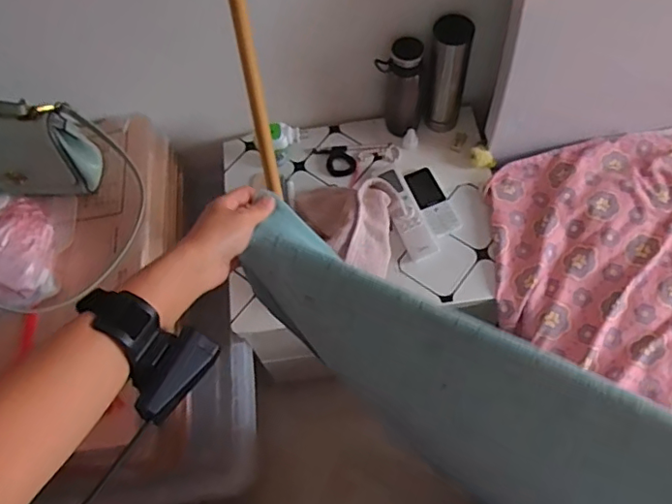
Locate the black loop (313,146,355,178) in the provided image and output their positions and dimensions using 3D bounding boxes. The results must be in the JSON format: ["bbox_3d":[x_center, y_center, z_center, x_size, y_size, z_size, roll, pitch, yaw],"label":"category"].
[{"bbox_3d":[0.001,-0.170,1.039,0.050,0.018,0.078,-32,66,-11],"label":"black loop"}]

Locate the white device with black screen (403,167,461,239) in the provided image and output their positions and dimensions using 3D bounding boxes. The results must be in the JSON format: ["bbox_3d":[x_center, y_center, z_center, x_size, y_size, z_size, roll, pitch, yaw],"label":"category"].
[{"bbox_3d":[0.166,-0.089,0.981,0.057,0.014,0.129,-22,66,-7],"label":"white device with black screen"}]

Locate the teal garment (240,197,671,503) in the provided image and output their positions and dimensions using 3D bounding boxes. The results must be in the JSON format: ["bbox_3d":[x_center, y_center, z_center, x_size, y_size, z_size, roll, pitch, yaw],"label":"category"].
[{"bbox_3d":[0.177,0.170,0.426,0.599,0.169,0.120,28,70,24],"label":"teal garment"}]

